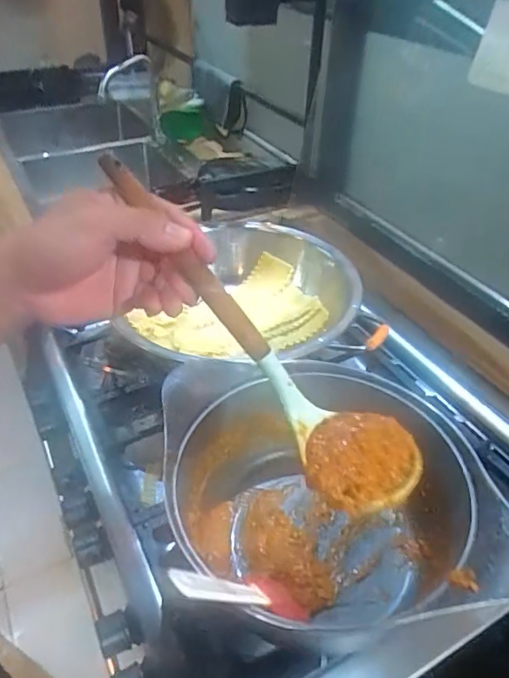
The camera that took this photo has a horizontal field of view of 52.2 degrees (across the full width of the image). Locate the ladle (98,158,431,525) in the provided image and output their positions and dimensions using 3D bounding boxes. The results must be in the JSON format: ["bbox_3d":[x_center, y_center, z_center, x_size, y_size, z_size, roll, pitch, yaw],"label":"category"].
[{"bbox_3d":[-0.009,-0.012,0.364,0.304,0.042,0.076,49,53,6],"label":"ladle"}]

